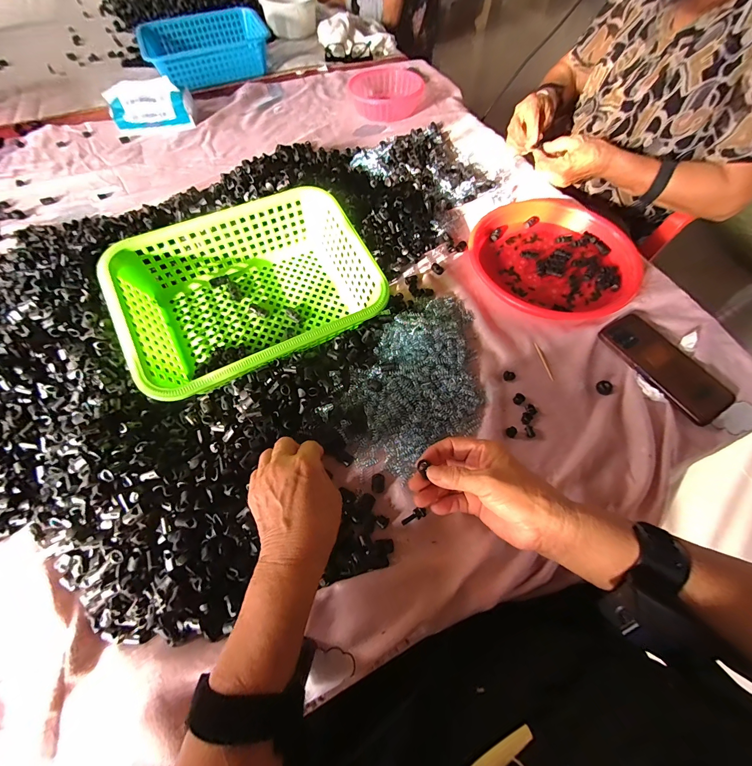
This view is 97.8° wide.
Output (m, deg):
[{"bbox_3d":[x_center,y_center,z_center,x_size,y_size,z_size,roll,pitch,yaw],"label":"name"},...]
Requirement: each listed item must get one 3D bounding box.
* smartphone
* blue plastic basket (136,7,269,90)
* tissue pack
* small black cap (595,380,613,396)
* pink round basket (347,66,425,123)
[{"bbox_3d":[0.388,-0.025,0.439,0.082,0.013,0.162,-26,66,-12],"label":"smartphone"},{"bbox_3d":[-0.434,-0.861,0.846,0.297,0.079,0.210,-28,66,-13],"label":"blue plastic basket"},{"bbox_3d":[-0.491,-0.602,0.718,0.169,0.074,0.076,-9,63,-5],"label":"tissue pack"},{"bbox_3d":[0.300,0.006,0.429,0.020,0.007,0.019,0,63,0],"label":"small black cap"},{"bbox_3d":[0.025,-0.696,0.783,0.165,0.044,0.170,-16,64,-8],"label":"pink round basket"}]

